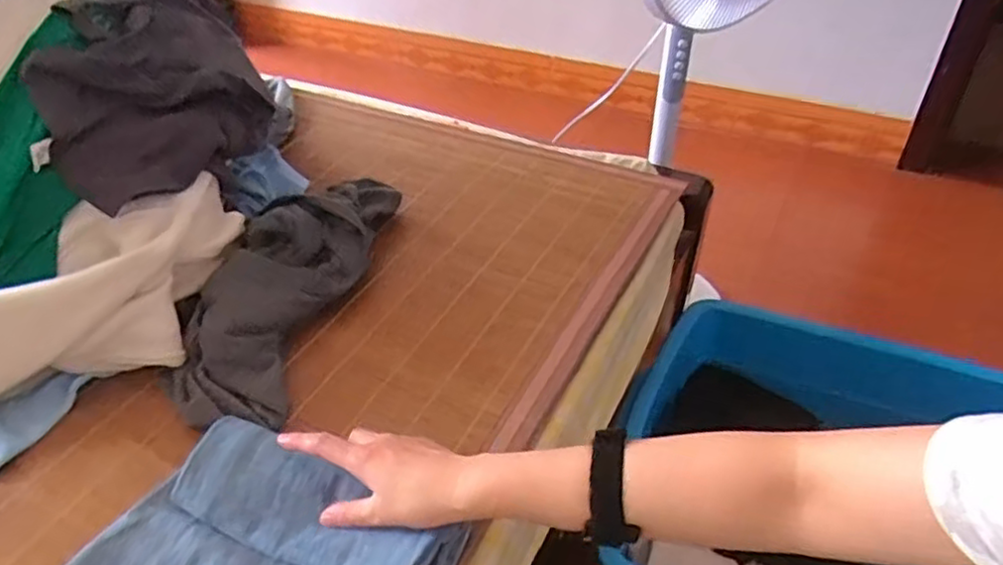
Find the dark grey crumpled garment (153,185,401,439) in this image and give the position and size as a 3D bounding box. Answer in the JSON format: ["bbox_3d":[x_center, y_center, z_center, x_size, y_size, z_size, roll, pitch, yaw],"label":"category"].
[{"bbox_3d":[-0.218,-0.005,0.702,0.122,0.094,0.330,10,42,12],"label":"dark grey crumpled garment"}]

